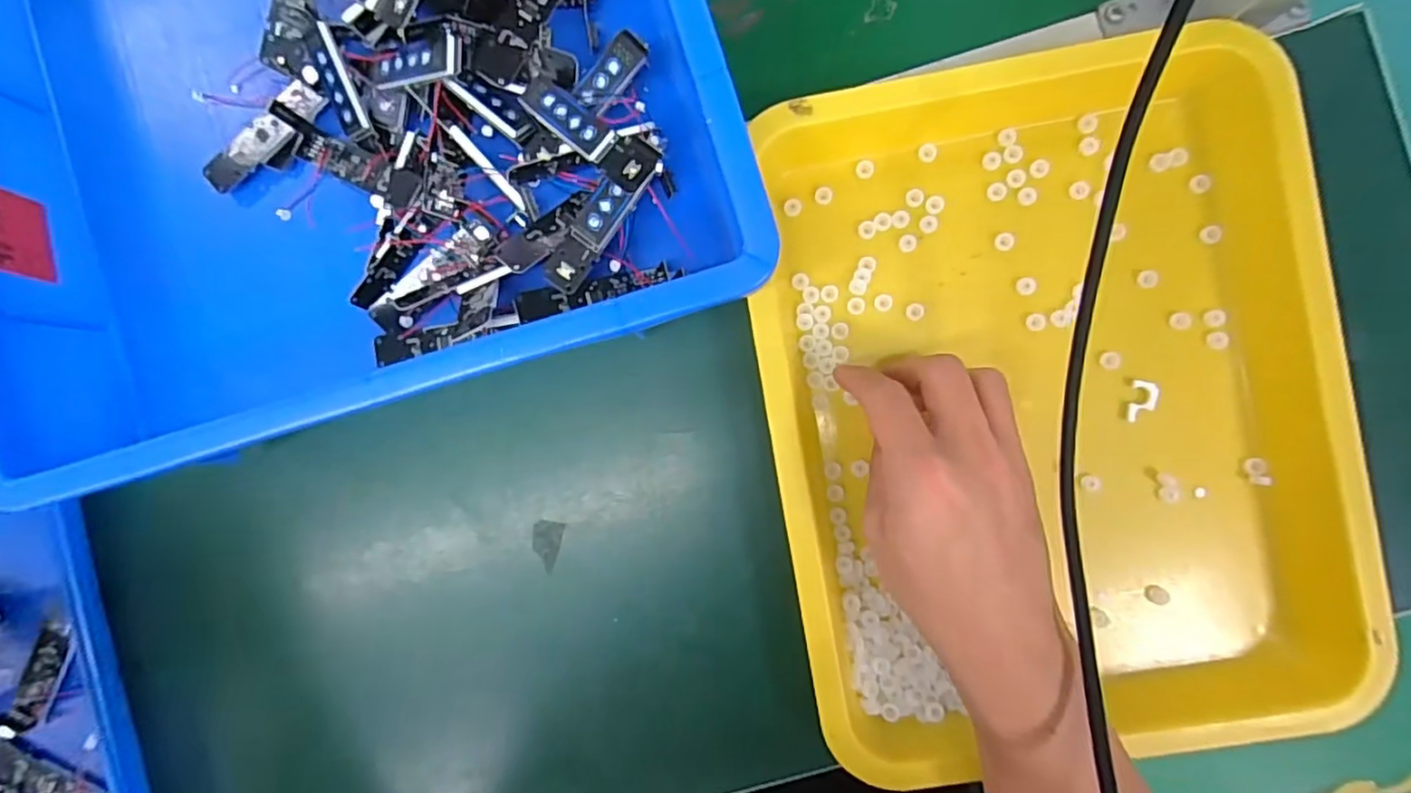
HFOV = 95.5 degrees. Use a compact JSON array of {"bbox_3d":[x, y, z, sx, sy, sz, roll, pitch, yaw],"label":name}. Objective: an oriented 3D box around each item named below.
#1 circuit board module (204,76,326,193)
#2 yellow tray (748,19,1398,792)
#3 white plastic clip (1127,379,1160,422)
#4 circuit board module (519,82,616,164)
[{"bbox_3d":[-0.230,-0.135,0.333,0.073,0.008,0.019,-39,88,1],"label":"circuit board module"},{"bbox_3d":[0.159,0.003,0.311,0.252,0.049,0.331,-9,86,5],"label":"yellow tray"},{"bbox_3d":[0.218,0.003,0.318,0.011,0.005,0.021,10,89,2],"label":"white plastic clip"},{"bbox_3d":[-0.064,-0.130,0.300,0.053,0.005,0.017,41,93,13],"label":"circuit board module"}]

